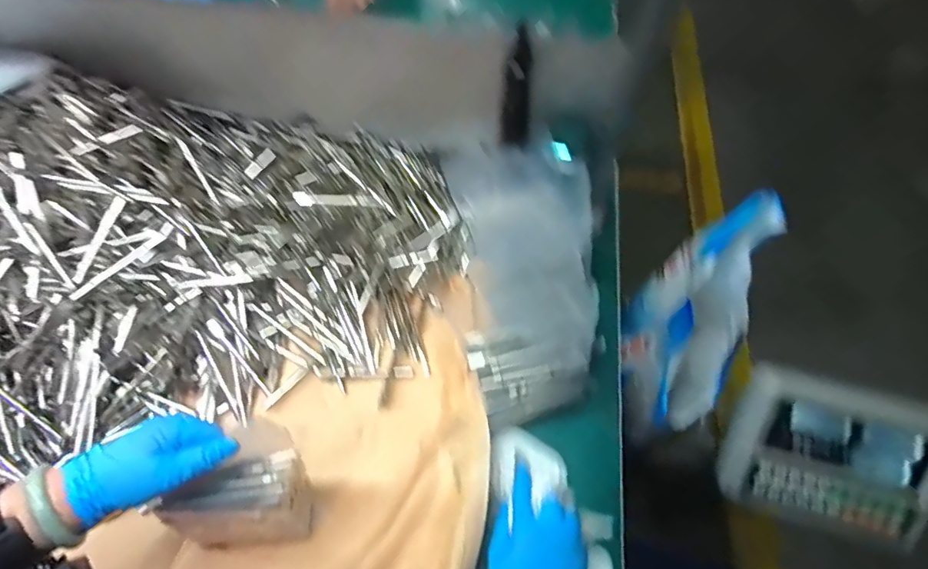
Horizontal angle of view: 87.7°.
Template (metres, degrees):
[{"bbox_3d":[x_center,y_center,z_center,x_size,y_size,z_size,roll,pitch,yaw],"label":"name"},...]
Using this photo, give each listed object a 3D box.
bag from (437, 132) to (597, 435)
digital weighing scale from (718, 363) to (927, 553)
[{"bbox_3d":[0.073,-0.020,0.556,0.159,0.115,0.319,-5,61,-4],"label":"bag"},{"bbox_3d":[0.480,0.221,0.640,0.256,0.057,0.193,14,106,11],"label":"digital weighing scale"}]

